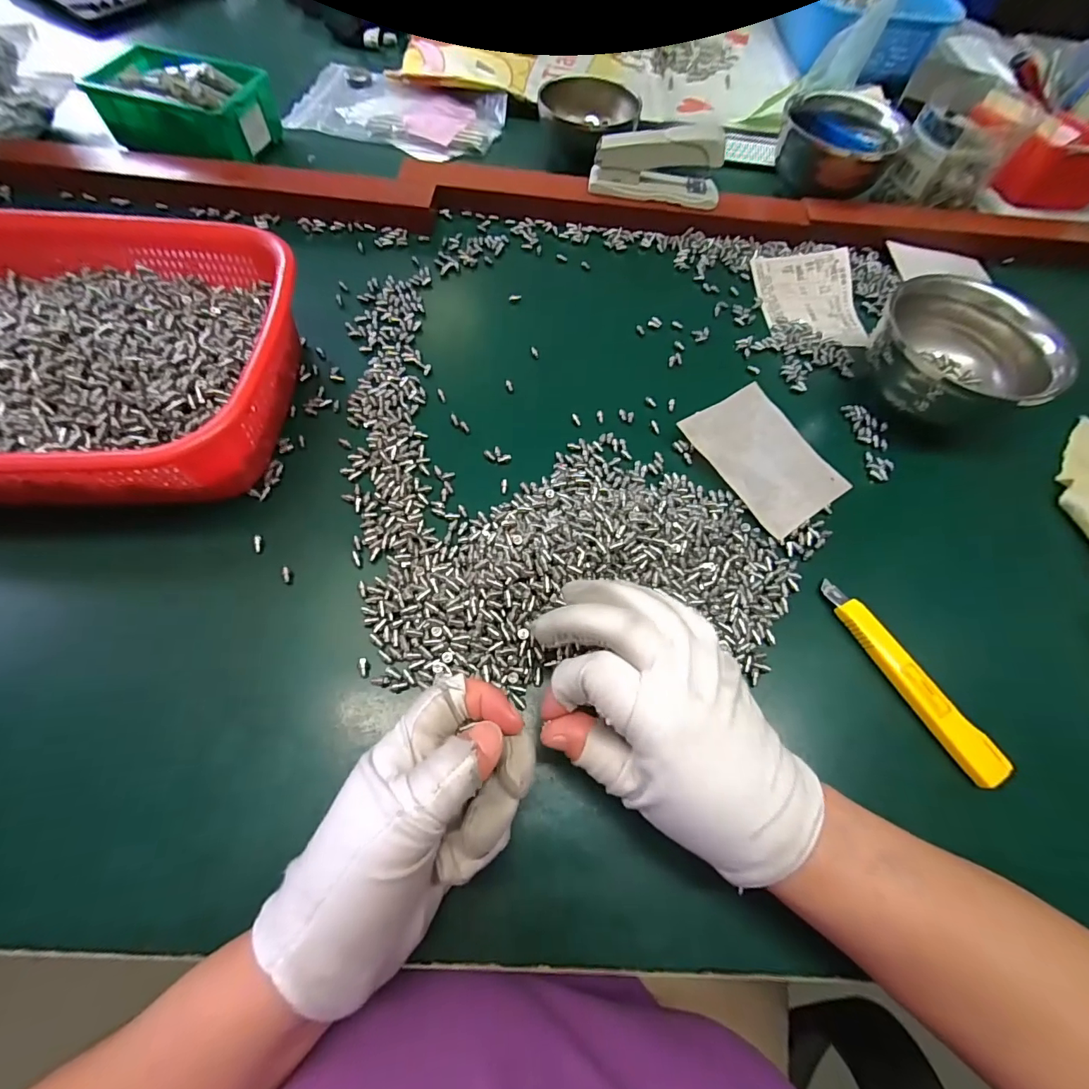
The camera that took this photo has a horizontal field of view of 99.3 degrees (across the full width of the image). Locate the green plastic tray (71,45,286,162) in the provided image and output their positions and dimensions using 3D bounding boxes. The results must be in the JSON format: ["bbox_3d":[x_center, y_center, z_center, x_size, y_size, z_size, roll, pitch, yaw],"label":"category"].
[{"bbox_3d":[-0.362,-0.442,0.471,0.151,0.059,0.100,16,61,5],"label":"green plastic tray"}]

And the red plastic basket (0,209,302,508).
[{"bbox_3d":[-0.311,-0.131,0.308,0.294,0.068,0.233,3,61,-2],"label":"red plastic basket"}]

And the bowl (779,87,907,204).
[{"bbox_3d":[0.306,-0.419,0.491,0.119,0.065,0.105,29,63,12],"label":"bowl"}]

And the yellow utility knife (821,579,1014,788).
[{"bbox_3d":[0.214,0.076,0.273,0.019,0.011,0.127,-24,66,-16],"label":"yellow utility knife"}]

